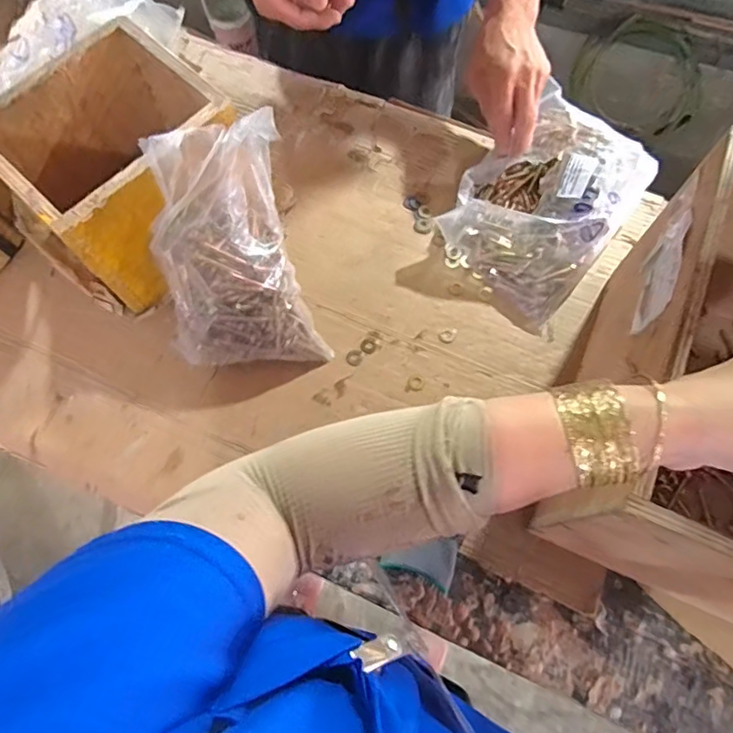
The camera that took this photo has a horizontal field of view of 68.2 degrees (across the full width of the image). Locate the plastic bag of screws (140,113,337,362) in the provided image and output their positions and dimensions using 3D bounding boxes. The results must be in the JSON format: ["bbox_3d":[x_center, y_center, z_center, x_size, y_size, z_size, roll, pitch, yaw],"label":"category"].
[{"bbox_3d":[-0.146,-0.108,0.554,0.163,0.085,0.251,-14,102,2],"label":"plastic bag of screws"}]

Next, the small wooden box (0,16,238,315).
[{"bbox_3d":[-0.260,-0.212,0.597,0.191,0.167,0.229,41,76,14],"label":"small wooden box"}]

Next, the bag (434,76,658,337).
[{"bbox_3d":[0.211,-0.201,0.648,0.182,0.062,0.264,36,74,13],"label":"bag"}]

